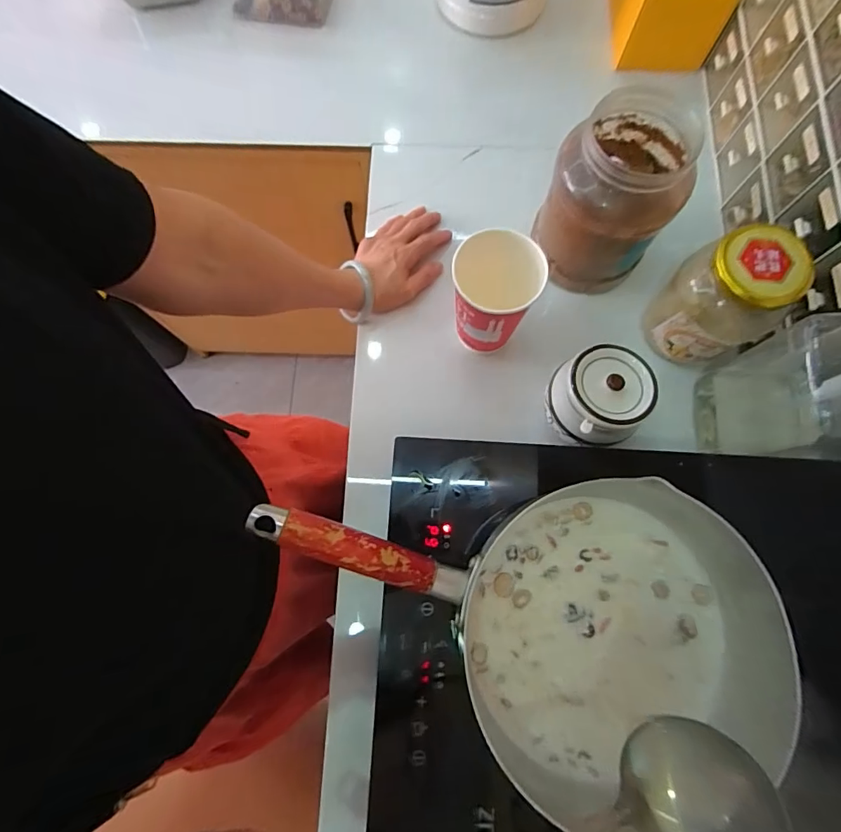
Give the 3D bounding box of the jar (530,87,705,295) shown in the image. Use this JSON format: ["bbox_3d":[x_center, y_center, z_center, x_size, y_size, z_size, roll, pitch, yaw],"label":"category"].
[{"bbox_3d":[0.201,-0.235,0.504,0.121,0.177,0.140,12,76,3],"label":"jar"}]

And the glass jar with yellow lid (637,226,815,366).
[{"bbox_3d":[0.305,-0.114,0.474,0.085,0.138,0.097,-32,78,-8],"label":"glass jar with yellow lid"}]

